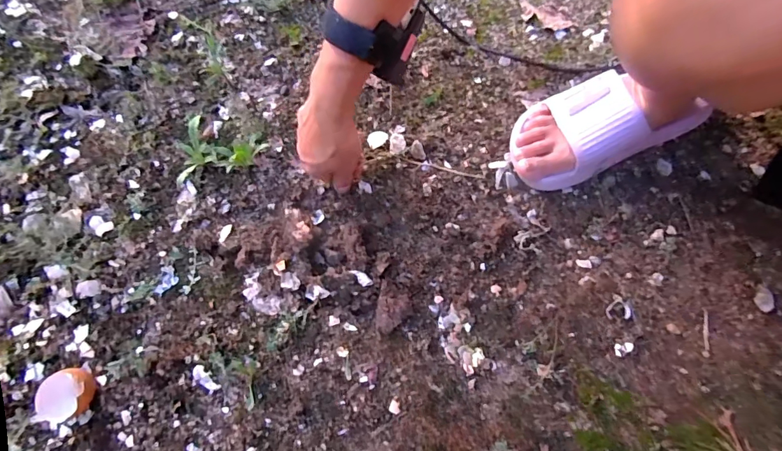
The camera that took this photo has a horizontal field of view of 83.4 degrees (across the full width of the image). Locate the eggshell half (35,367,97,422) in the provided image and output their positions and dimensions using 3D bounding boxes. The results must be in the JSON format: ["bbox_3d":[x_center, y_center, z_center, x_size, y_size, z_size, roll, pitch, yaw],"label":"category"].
[{"bbox_3d":[-0.320,0.166,0.430,0.051,0.029,0.045,-10,73,-8],"label":"eggshell half"}]

